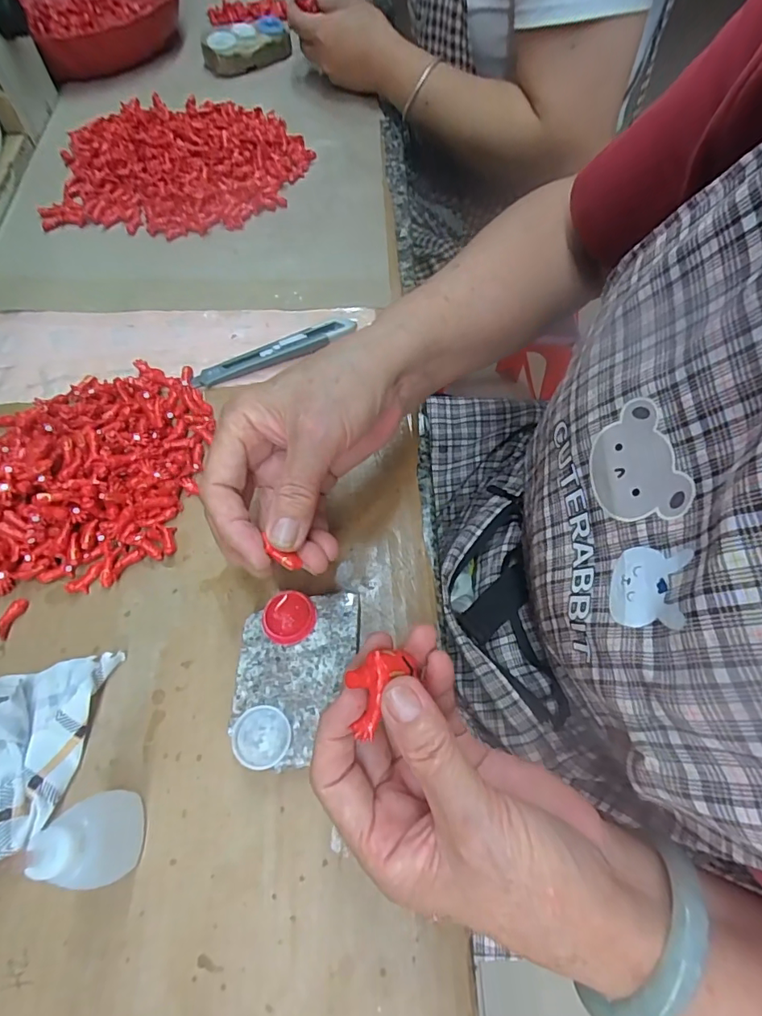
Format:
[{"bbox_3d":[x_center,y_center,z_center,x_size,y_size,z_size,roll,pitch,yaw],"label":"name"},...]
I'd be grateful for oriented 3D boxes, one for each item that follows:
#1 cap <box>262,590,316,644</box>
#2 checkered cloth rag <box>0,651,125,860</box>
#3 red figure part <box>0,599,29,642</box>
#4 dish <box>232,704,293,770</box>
[{"bbox_3d":[-0.049,0.058,0.257,0.028,0.004,0.026,1,63,-1],"label":"cap"},{"bbox_3d":[-0.184,0.118,0.236,0.068,0.021,0.100,9,63,3],"label":"checkered cloth rag"},{"bbox_3d":[-0.209,0.062,0.273,0.007,0.007,0.023,18,64,7],"label":"red figure part"},{"bbox_3d":[-0.057,0.109,0.231,0.027,0.005,0.027,1,62,-1],"label":"dish"}]

